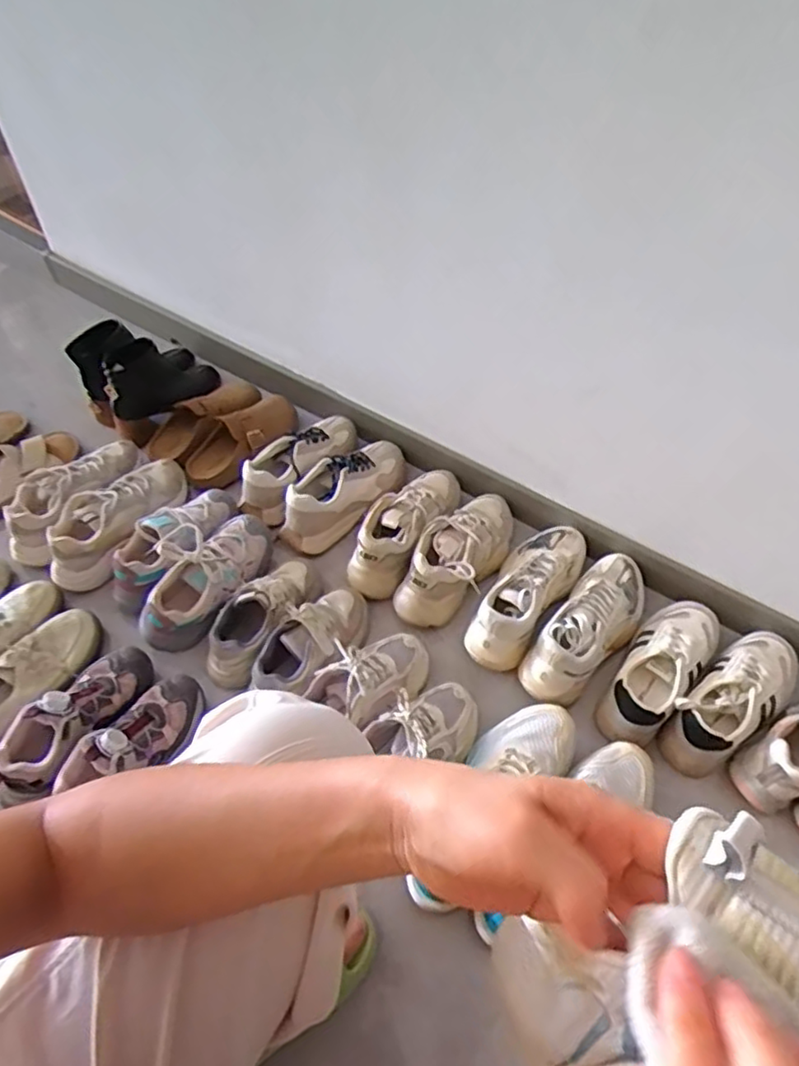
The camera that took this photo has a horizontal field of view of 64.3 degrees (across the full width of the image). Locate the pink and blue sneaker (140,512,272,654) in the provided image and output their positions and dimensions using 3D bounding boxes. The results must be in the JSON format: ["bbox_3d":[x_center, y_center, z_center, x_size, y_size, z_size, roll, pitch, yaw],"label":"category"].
[{"bbox_3d":[-0.269,0.063,0.916,0.092,0.098,0.234,24,55,16],"label":"pink and blue sneaker"}]

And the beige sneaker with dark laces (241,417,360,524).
[{"bbox_3d":[-0.166,-0.120,1.064,0.093,0.080,0.249,30,57,20],"label":"beige sneaker with dark laces"}]

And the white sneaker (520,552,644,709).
[{"bbox_3d":[0.269,0.121,0.878,0.097,0.084,0.272,32,58,21],"label":"white sneaker"}]

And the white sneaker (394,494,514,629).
[{"bbox_3d":[0.094,0.029,0.953,0.096,0.093,0.252,30,57,20],"label":"white sneaker"}]

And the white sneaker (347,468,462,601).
[{"bbox_3d":[0.015,-0.019,0.983,0.090,0.082,0.259,29,57,19],"label":"white sneaker"}]

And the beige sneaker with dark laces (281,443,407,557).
[{"bbox_3d":[-0.081,-0.065,1.029,0.247,0.093,0.108,-30,59,-23],"label":"beige sneaker with dark laces"}]

